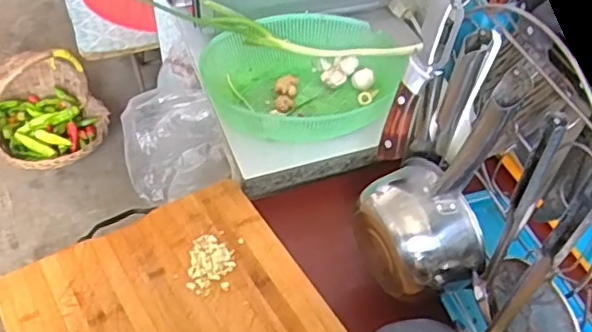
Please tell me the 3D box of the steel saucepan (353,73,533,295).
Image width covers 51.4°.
[{"bbox_3d":[0.142,0.026,0.654,0.088,0.262,0.149,-29,56,-27],"label":"steel saucepan"}]

